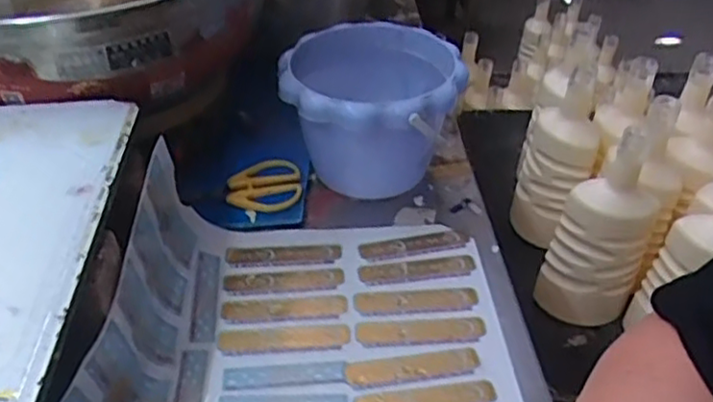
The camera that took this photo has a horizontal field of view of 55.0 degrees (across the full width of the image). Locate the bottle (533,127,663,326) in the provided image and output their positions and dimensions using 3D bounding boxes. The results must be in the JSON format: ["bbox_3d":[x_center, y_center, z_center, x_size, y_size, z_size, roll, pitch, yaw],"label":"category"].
[{"bbox_3d":[0.286,0.031,0.793,0.105,0.249,0.086,19,41,19],"label":"bottle"}]

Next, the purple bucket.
[{"bbox_3d":[0.017,-0.076,0.618,0.145,0.120,0.149,0,40,0],"label":"purple bucket"}]

